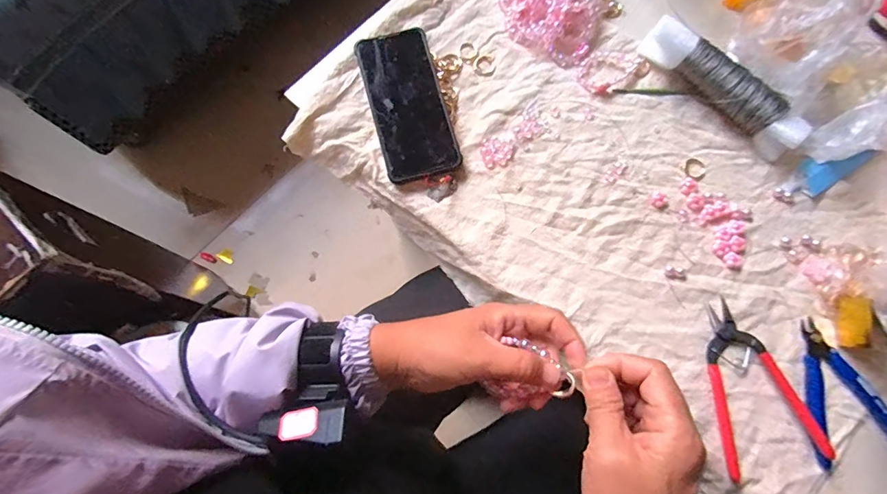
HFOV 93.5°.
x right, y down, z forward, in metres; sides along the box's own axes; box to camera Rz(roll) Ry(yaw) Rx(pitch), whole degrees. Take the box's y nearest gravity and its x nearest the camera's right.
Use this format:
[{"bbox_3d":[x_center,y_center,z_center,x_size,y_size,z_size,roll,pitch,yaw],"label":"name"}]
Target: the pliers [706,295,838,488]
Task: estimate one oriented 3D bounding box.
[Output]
[{"bbox_3d":[0.271,0.119,0.368,0.092,0.009,0.139,-11,75,-3],"label":"pliers"}]

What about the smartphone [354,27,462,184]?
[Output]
[{"bbox_3d":[-0.037,-0.146,0.424,0.074,0.006,0.158,-15,81,-6],"label":"smartphone"}]

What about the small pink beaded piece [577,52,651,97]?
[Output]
[{"bbox_3d":[0.182,-0.193,0.451,0.075,0.008,0.047,-28,77,-7],"label":"small pink beaded piece"}]

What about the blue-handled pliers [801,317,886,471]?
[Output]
[{"bbox_3d":[0.348,0.124,0.369,0.075,0.012,0.116,-11,75,-3],"label":"blue-handled pliers"}]

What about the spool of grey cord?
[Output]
[{"bbox_3d":[0.281,-0.162,0.423,0.180,0.040,0.033,43,79,10],"label":"spool of grey cord"}]

